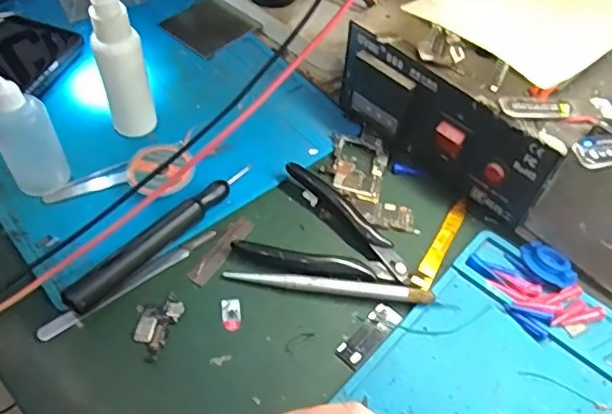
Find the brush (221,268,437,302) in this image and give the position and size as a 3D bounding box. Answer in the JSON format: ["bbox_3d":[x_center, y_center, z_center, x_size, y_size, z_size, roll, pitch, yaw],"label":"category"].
[{"bbox_3d":[0.014,0.046,0.350,0.125,0.007,0.015,7,53,3],"label":"brush"}]

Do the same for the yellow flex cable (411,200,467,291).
[{"bbox_3d":[0.089,0.025,0.374,0.011,0.004,0.079,26,57,17],"label":"yellow flex cable"}]

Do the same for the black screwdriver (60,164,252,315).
[{"bbox_3d":[-0.089,0.015,0.359,0.015,0.021,0.141,36,60,23],"label":"black screwdriver"}]

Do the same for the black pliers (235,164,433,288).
[{"bbox_3d":[0.023,0.022,0.368,0.114,0.008,0.078,25,56,16],"label":"black pliers"}]

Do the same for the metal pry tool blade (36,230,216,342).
[{"bbox_3d":[-0.106,0.045,0.346,0.118,0.004,0.010,-33,61,-23],"label":"metal pry tool blade"}]

